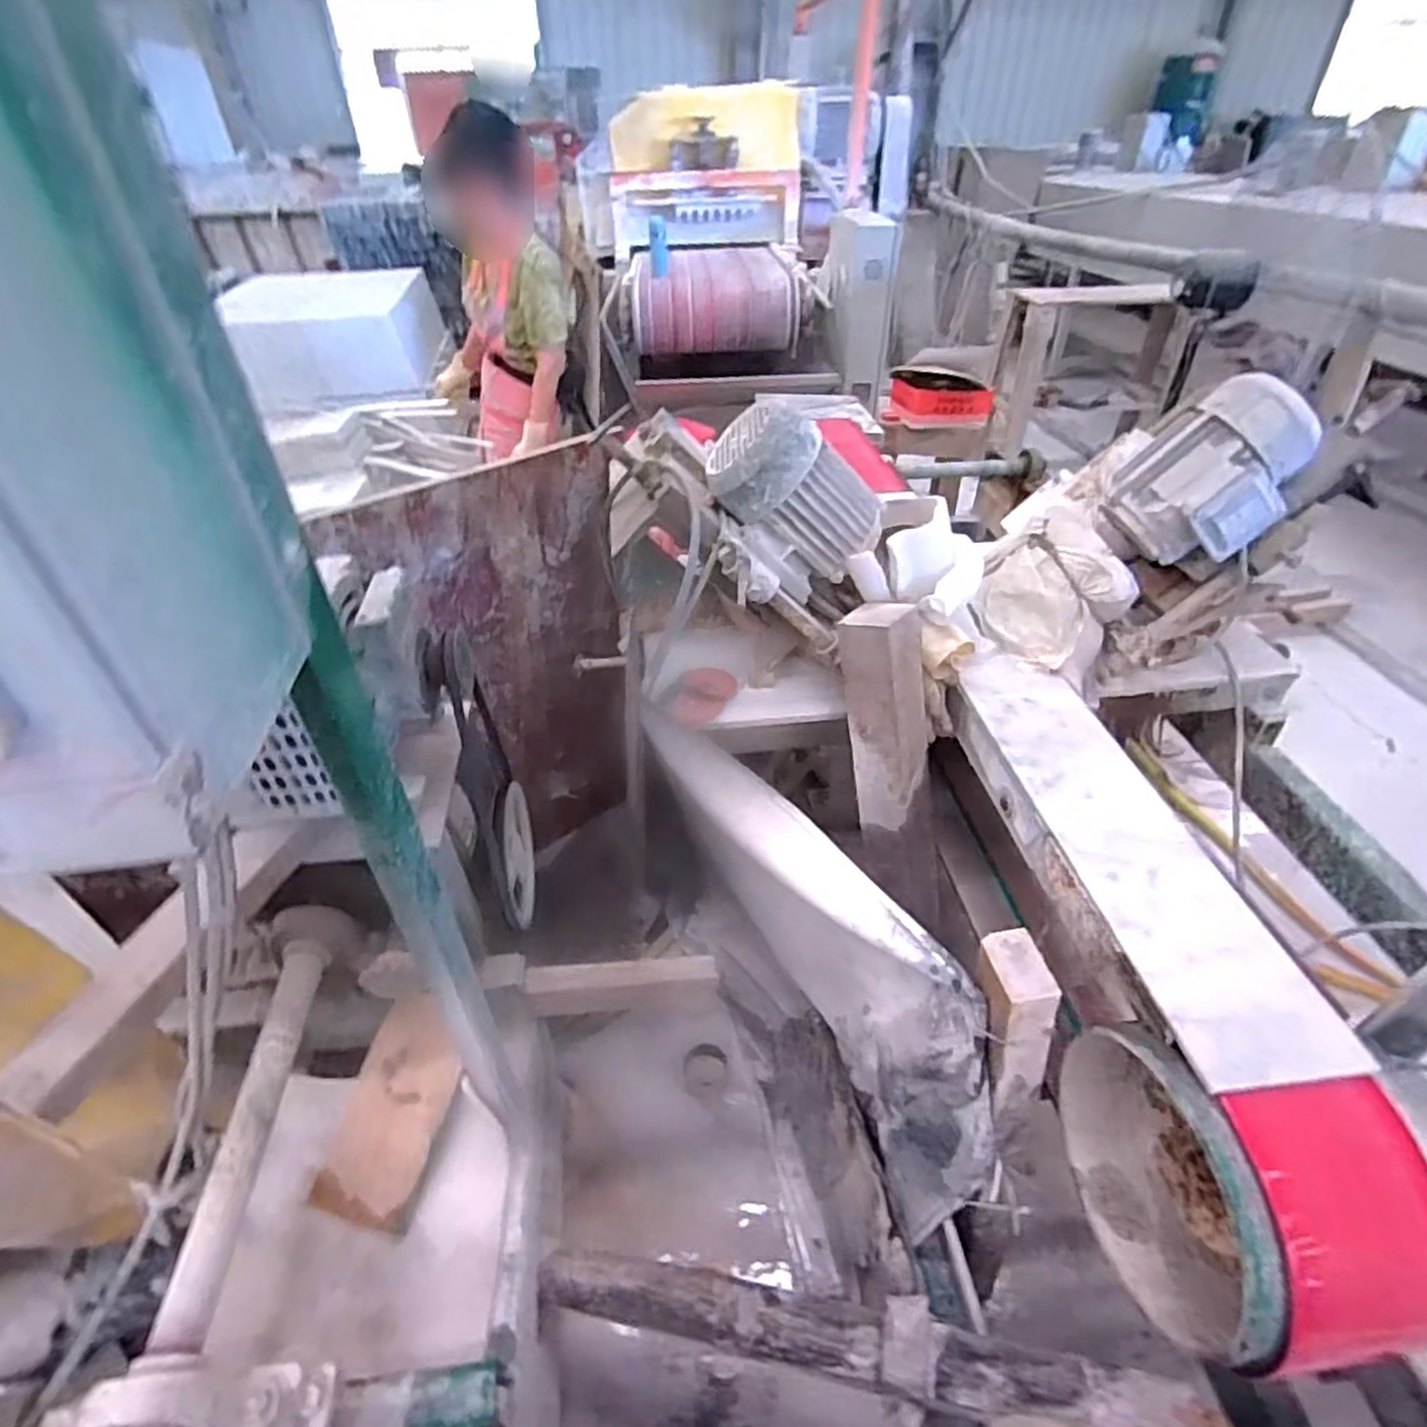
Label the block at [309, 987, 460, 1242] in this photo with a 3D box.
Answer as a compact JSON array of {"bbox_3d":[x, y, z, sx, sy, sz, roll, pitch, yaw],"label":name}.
[{"bbox_3d":[-0.383,0.474,0.882,0.123,0.017,0.236,10,64,11],"label":"block"}]

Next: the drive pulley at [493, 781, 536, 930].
[{"bbox_3d":[-0.291,0.203,1.060,0.034,0.182,0.196,-6,39,-5],"label":"drive pulley"}]

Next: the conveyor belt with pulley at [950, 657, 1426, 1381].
[{"bbox_3d":[0.450,0.247,0.875,0.192,0.277,0.795,-9,42,-2],"label":"conveyor belt with pulley"}]

